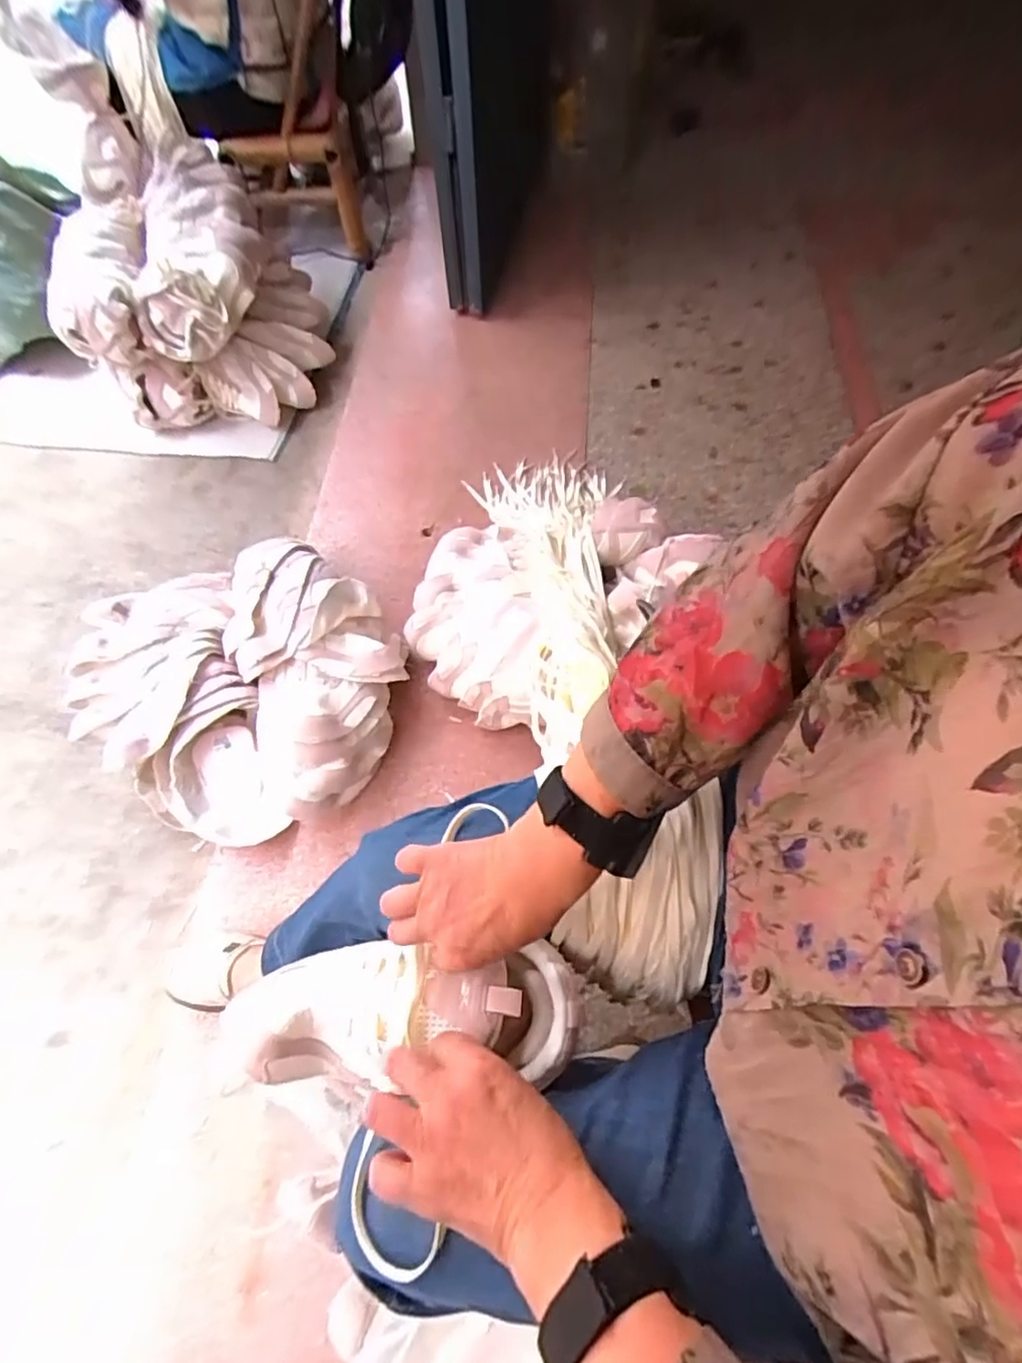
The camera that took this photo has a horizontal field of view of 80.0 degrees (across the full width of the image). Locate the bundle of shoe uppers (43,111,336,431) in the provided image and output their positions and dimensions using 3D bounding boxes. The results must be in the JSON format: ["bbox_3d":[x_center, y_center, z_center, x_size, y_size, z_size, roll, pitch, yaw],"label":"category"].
[{"bbox_3d":[-0.610,-0.753,1.195,0.426,0.334,0.400,-13,64,-4],"label":"bundle of shoe uppers"}]

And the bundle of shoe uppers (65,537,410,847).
[{"bbox_3d":[-0.383,-0.002,0.888,0.422,0.115,0.406,-1,64,2],"label":"bundle of shoe uppers"}]

